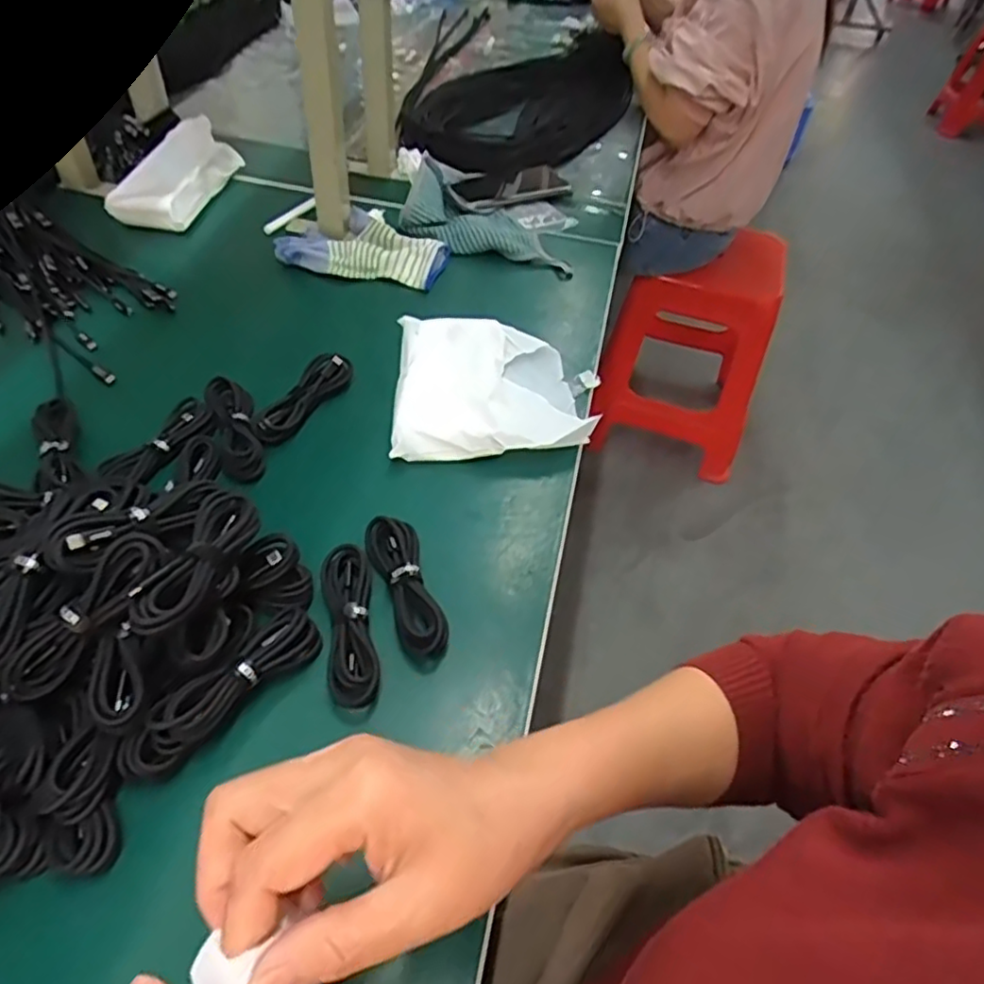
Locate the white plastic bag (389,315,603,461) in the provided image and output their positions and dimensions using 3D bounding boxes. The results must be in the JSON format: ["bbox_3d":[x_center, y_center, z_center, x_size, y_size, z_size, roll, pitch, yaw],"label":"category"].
[{"bbox_3d":[0.004,-0.100,0.601,0.174,0.029,0.171,2,49,-3],"label":"white plastic bag"}]

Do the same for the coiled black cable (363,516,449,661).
[{"bbox_3d":[-0.061,0.066,0.469,0.035,0.026,0.111,-16,52,-18],"label":"coiled black cable"}]

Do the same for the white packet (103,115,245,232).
[{"bbox_3d":[-0.375,-0.378,0.781,0.088,0.068,0.169,11,49,5],"label":"white packet"}]

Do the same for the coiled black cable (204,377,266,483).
[{"bbox_3d":[-0.214,-0.054,0.550,0.034,0.024,0.103,-17,53,-18],"label":"coiled black cable"}]

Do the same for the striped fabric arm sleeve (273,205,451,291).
[{"bbox_3d":[-0.145,-0.271,0.724,0.179,0.029,0.082,16,50,9],"label":"striped fabric arm sleeve"}]

